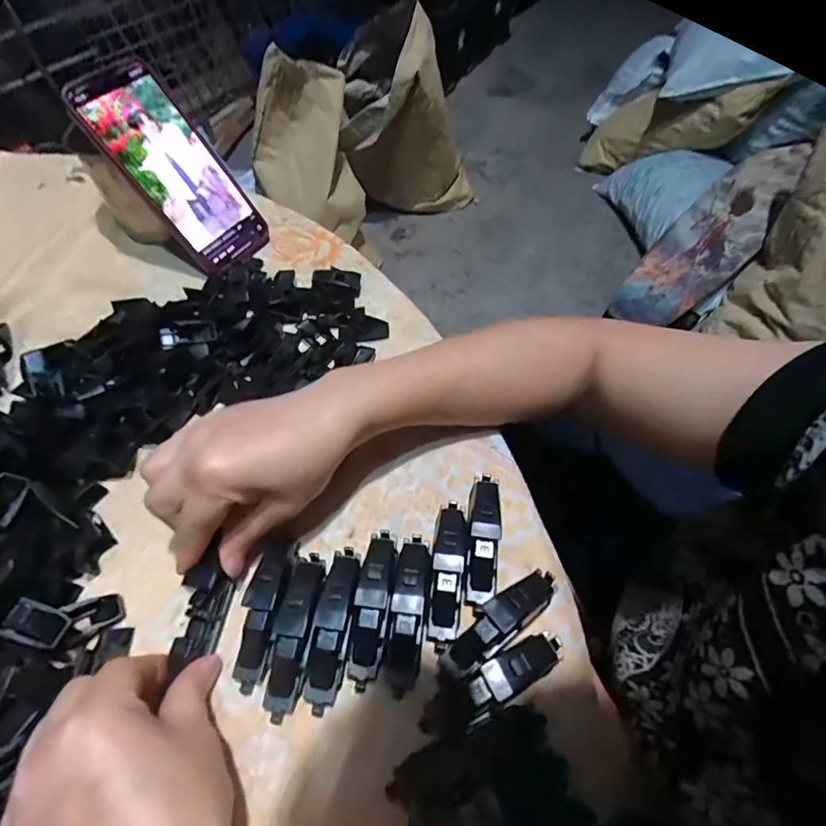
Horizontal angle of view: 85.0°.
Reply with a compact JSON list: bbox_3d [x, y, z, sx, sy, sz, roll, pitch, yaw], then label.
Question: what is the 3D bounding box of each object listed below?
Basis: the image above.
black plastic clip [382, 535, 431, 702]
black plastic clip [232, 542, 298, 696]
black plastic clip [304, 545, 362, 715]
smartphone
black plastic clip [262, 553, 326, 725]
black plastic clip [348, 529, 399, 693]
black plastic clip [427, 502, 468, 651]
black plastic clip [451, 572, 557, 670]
[{"bbox_3d":[-0.003,0.112,0.255,0.019,0.016,0.080,7,57,5],"label":"black plastic clip"},{"bbox_3d":[-0.083,0.108,0.253,0.019,0.021,0.080,8,57,6],"label":"black plastic clip"},{"bbox_3d":[-0.044,0.116,0.250,0.019,0.019,0.082,7,57,5],"label":"black plastic clip"},{"bbox_3d":[-0.198,-0.202,0.378,0.076,0.161,0.014,-50,34,-20],"label":"smartphone"},{"bbox_3d":[-0.065,0.119,0.248,0.019,0.019,0.082,5,56,4],"label":"black plastic clip"},{"bbox_3d":[-0.021,0.107,0.255,0.017,0.019,0.082,5,56,4],"label":"black plastic clip"},{"bbox_3d":[0.021,0.092,0.265,0.019,0.018,0.082,4,56,3],"label":"black plastic clip"},{"bbox_3d":[0.048,0.113,0.247,0.067,0.023,0.020,-33,62,-20],"label":"black plastic clip"}]

